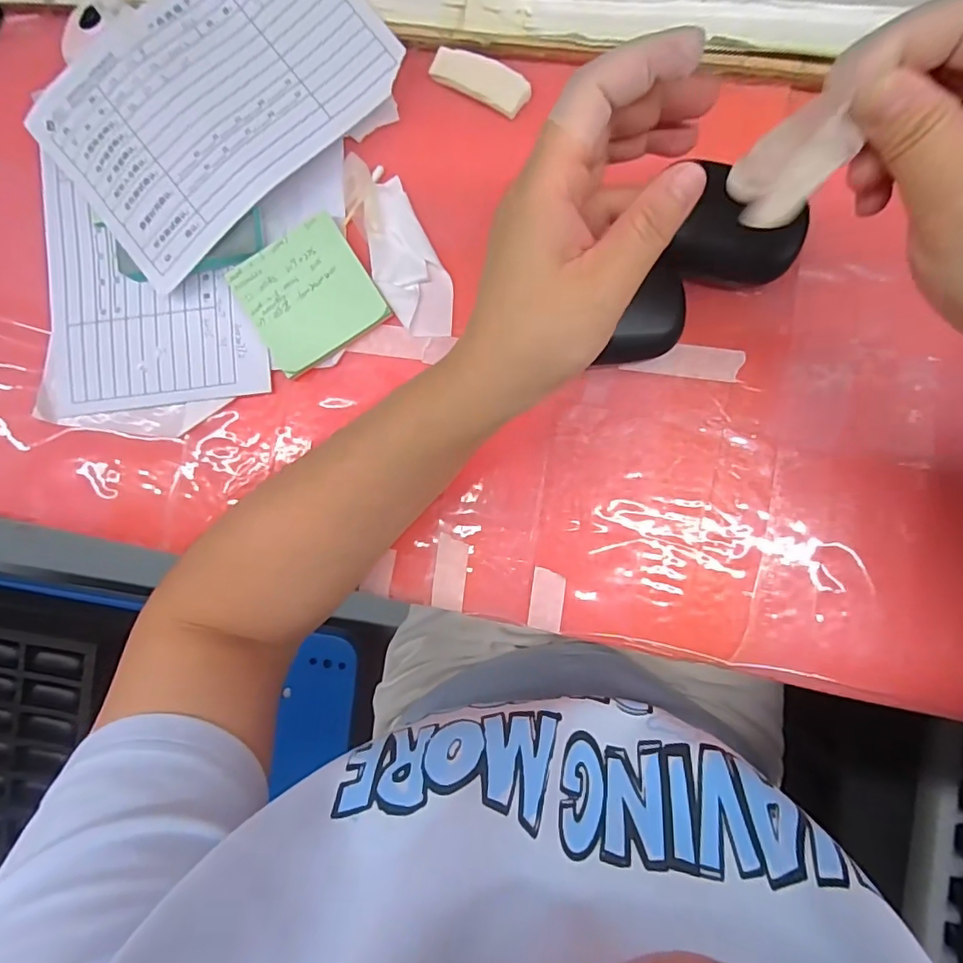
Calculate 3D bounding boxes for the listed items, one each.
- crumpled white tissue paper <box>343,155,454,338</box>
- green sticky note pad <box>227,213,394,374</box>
[{"bbox_3d":[-0.053,-0.146,0.333,0.040,0.008,0.123,-28,87,4],"label":"crumpled white tissue paper"},{"bbox_3d":[-0.107,-0.116,0.332,0.077,0.009,0.075,-29,87,4],"label":"green sticky note pad"}]

